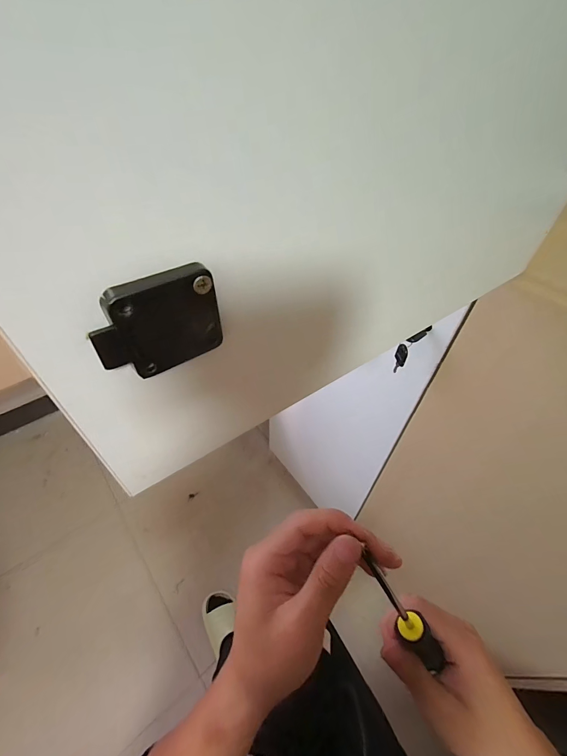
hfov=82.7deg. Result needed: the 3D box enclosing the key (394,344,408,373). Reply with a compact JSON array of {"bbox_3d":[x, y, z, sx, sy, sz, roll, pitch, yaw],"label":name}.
[{"bbox_3d":[0.168,-0.027,0.469,0.008,0.048,0.022,-2,47,-5],"label":"key"}]

